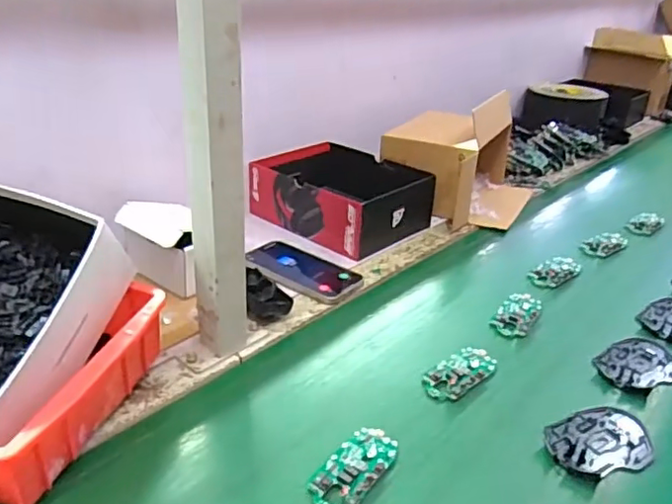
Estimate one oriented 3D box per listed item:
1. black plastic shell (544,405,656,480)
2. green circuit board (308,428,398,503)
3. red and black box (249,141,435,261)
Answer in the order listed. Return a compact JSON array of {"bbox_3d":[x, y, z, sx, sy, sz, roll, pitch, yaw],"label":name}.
[{"bbox_3d":[0.252,0.180,0.555,0.105,0.009,0.075,-11,32,-26],"label":"black plastic shell"},{"bbox_3d":[0.015,0.186,0.504,0.046,0.009,0.098,22,33,29],"label":"green circuit board"},{"bbox_3d":[0.012,-0.098,0.945,0.237,0.075,0.213,27,36,36],"label":"red and black box"}]

